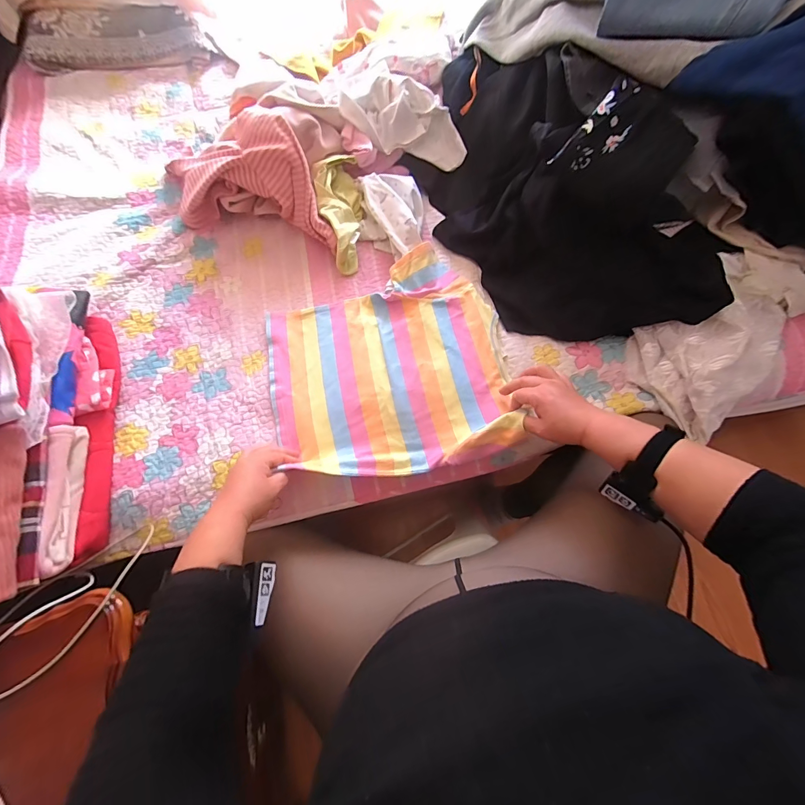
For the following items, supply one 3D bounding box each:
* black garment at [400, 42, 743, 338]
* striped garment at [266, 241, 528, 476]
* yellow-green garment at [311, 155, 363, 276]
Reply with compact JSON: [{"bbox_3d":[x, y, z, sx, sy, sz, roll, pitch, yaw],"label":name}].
[{"bbox_3d":[0.250,-0.377,0.597,0.331,0.217,0.597,-19,72,-6],"label":"black garment"},{"bbox_3d":[-0.023,-0.063,0.578,0.368,0.044,0.343,-12,72,-4],"label":"striped garment"},{"bbox_3d":[-0.112,-0.356,0.672,0.083,0.072,0.223,-11,71,-3],"label":"yellow-green garment"}]

